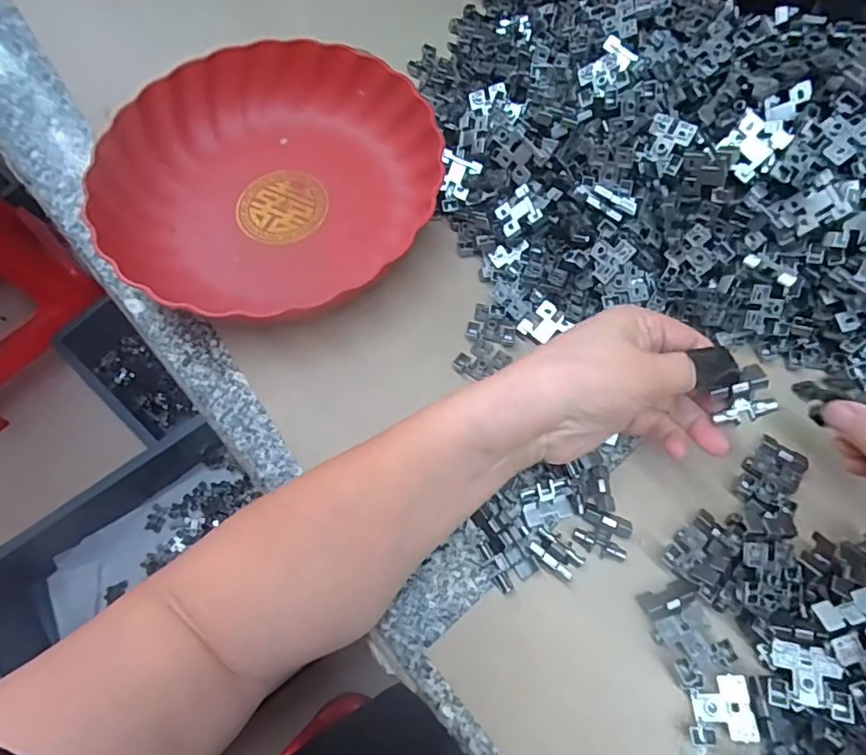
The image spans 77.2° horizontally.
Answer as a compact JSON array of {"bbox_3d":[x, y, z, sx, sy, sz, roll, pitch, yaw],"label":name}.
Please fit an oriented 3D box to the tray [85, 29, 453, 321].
[{"bbox_3d":[-0.118,-0.145,0.399,0.233,0.048,0.231,-41,70,-15],"label":"tray"}]

